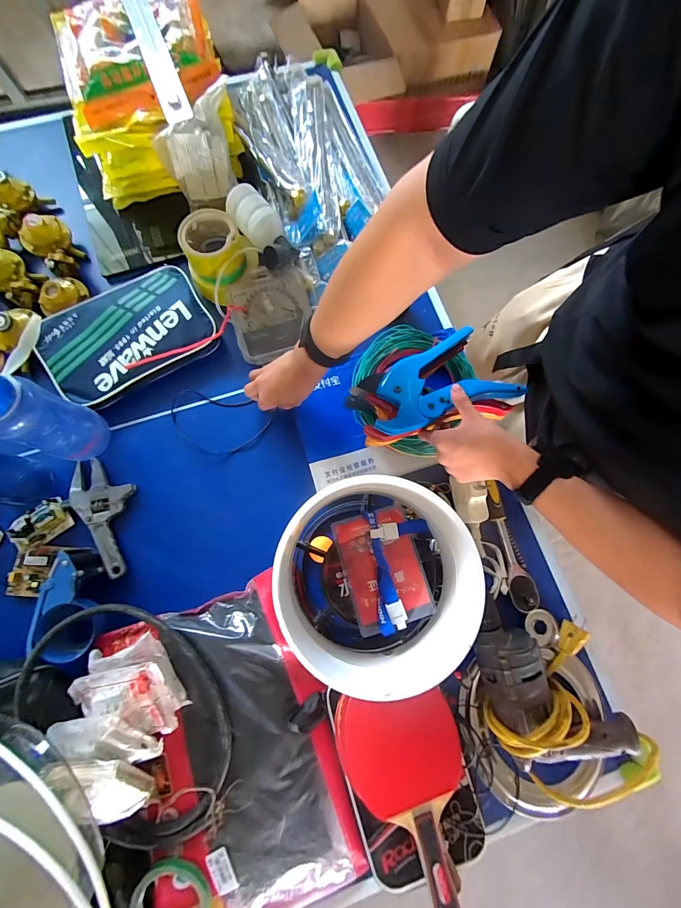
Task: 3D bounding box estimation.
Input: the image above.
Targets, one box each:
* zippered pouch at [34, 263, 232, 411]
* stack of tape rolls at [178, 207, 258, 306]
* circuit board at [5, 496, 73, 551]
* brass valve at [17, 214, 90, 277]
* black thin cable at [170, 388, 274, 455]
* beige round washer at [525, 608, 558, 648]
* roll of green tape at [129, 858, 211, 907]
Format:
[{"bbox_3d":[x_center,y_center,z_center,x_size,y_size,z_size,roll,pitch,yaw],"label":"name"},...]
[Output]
[{"bbox_3d":[-0.368,-0.208,0.596,0.280,0.029,0.177,-30,80,-8],"label":"zippered pouch"},{"bbox_3d":[-0.208,-0.348,0.590,0.111,0.080,0.103,-19,78,-6],"label":"stack of tape rolls"},{"bbox_3d":[-0.481,0.114,0.539,0.087,0.029,0.056,-38,81,-10],"label":"circuit board"},{"bbox_3d":[-0.533,-0.389,0.640,0.081,0.056,0.122,-44,82,-10],"label":"brass valve"},{"bbox_3d":[-0.212,-0.053,0.590,0.180,0.024,0.105,10,77,1],"label":"black thin cable"},{"bbox_3d":[0.311,0.268,0.526,0.043,0.015,0.051,3,75,25],"label":"beige round washer"},{"bbox_3d":[-0.206,0.550,0.412,0.096,0.013,0.091,0,77,-2],"label":"roll of green tape"}]

